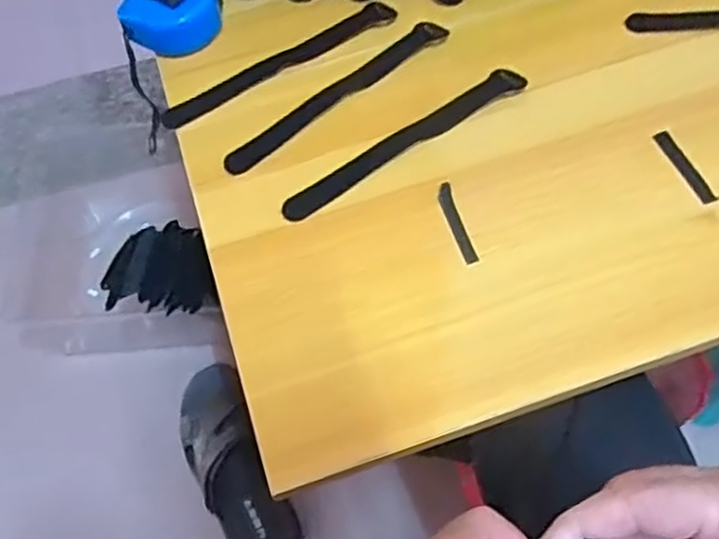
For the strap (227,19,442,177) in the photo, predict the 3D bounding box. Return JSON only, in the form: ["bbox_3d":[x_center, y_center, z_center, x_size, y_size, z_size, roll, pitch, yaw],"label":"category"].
[{"bbox_3d":[-0.017,-0.128,0.545,0.194,0.010,0.023,-36,63,-14],"label":"strap"}]

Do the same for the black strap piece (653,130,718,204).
[{"bbox_3d":[0.212,-0.067,0.486,0.010,0.005,0.060,-20,60,-5],"label":"black strap piece"}]

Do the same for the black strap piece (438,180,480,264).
[{"bbox_3d":[0.062,-0.030,0.475,0.010,0.005,0.059,-16,60,-3],"label":"black strap piece"}]

